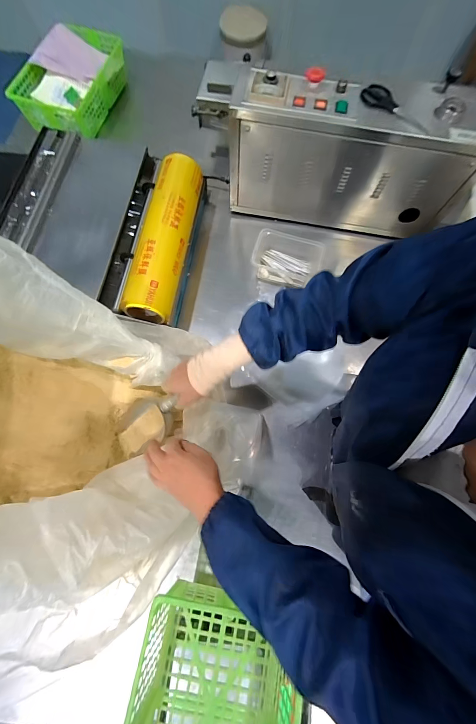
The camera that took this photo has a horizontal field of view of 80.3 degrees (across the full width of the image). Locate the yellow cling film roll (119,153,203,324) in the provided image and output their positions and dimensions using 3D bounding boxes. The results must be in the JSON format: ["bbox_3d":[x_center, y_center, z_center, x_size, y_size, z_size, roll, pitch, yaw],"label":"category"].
[{"bbox_3d":[-0.171,-0.293,0.657,0.102,0.096,0.405,8,74,2],"label":"yellow cling film roll"}]

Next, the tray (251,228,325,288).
[{"bbox_3d":[0.125,-0.262,0.726,0.173,0.062,0.119,10,74,3],"label":"tray"}]

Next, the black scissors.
[{"bbox_3d":[0.317,-0.511,0.566,0.151,0.016,0.061,30,76,8],"label":"black scissors"}]

